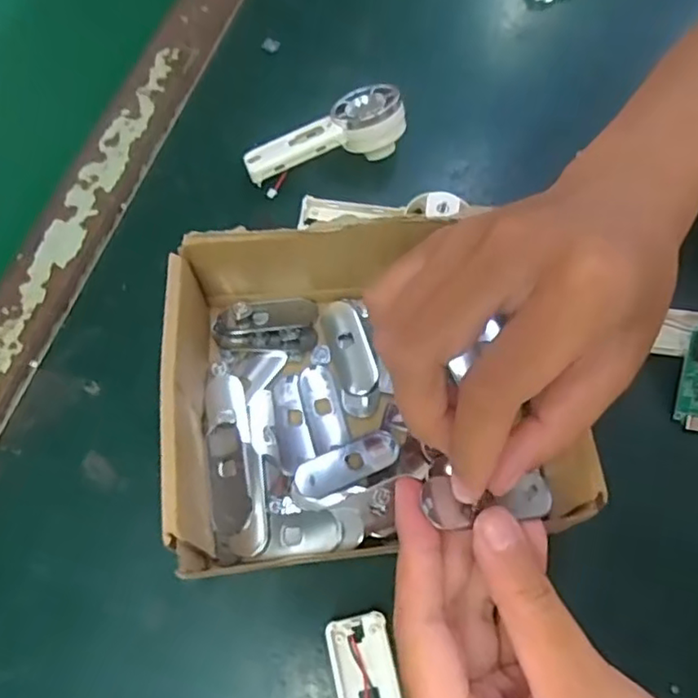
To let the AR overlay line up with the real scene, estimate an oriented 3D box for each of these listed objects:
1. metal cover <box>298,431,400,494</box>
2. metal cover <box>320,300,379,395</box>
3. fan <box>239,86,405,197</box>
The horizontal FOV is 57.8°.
[{"bbox_3d":[0.000,0.053,0.289,0.049,0.004,0.018,-23,68,-12],"label":"metal cover"},{"bbox_3d":[0.000,-0.002,0.316,0.020,0.004,0.051,-16,67,-9],"label":"metal cover"},{"bbox_3d":[-0.015,-0.119,0.356,0.088,0.036,0.037,-17,67,-9],"label":"fan"}]

